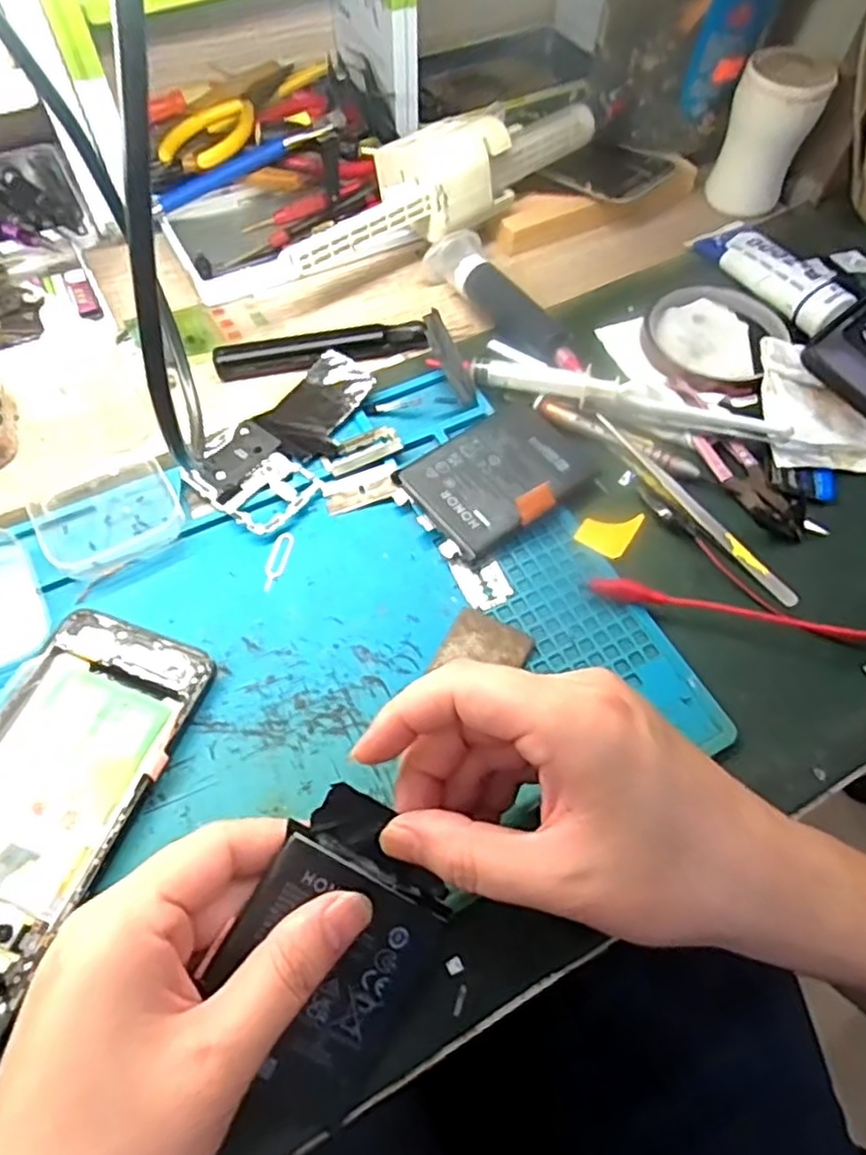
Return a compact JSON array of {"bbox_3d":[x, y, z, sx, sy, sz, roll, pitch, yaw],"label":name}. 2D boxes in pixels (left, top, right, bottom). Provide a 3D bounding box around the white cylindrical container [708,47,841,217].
[{"bbox_3d":[0.223,-0.299,0.465,0.051,0.080,0.056,1,60,-2],"label":"white cylindrical container"}]

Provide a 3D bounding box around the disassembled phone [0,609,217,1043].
[{"bbox_3d":[-0.155,0.088,0.272,0.074,0.008,0.160,20,61,9],"label":"disassembled phone"}]

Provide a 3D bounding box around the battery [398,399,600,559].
[{"bbox_3d":[0.036,-0.055,0.355,0.091,0.010,0.062,-32,68,-18],"label":"battery"}]

